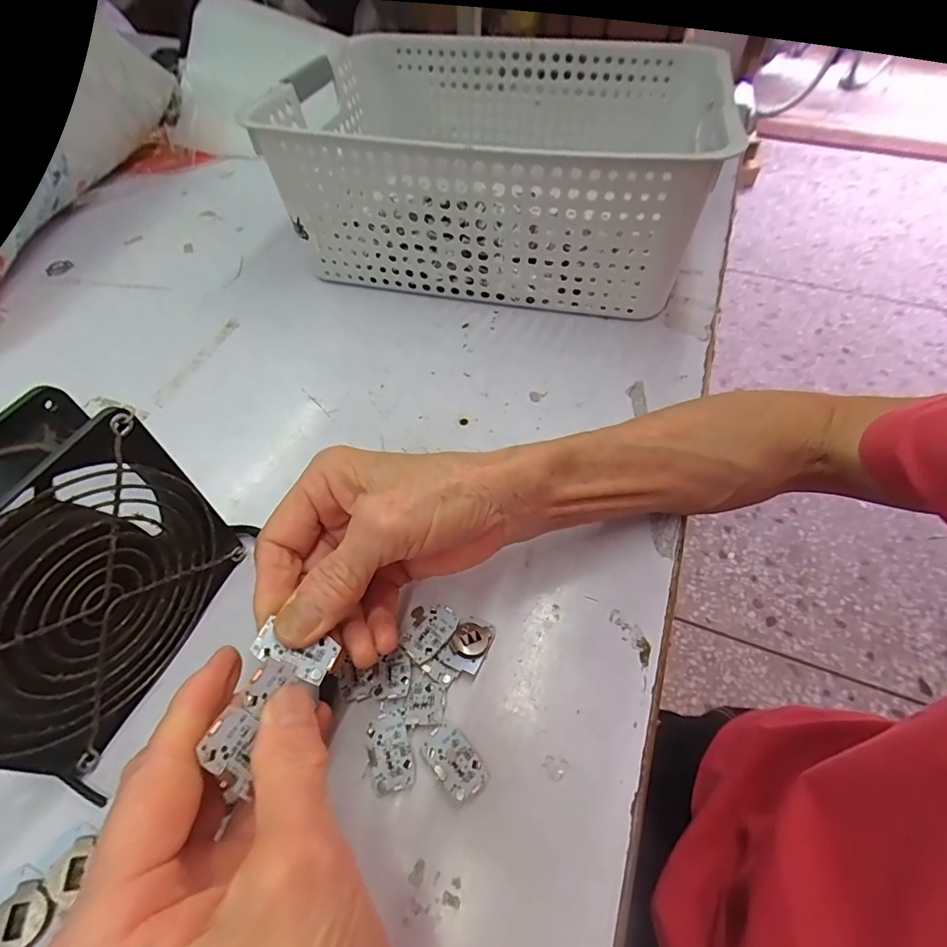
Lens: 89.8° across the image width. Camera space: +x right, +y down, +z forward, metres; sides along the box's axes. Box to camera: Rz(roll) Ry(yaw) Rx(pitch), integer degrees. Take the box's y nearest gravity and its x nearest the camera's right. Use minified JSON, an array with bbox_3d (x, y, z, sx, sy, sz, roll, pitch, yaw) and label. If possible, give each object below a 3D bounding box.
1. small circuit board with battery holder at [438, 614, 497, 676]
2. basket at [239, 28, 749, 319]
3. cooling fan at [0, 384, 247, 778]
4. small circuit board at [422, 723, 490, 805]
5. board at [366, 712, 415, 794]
[{"bbox_3d":[-0.002,0.083,0.233,0.019,0.009,0.028,20,57,16],"label":"small circuit board with battery holder"},{"bbox_3d":[0.021,-0.280,0.430,0.324,0.123,0.277,12,55,11],"label":"basket"},{"bbox_3d":[-0.166,0.048,0.196,0.042,0.120,0.116,16,56,14],"label":"cooling fan"},{"bbox_3d":[-0.008,0.124,0.205,0.029,0.005,0.018,37,63,26],"label":"small circuit board"},{"bbox_3d":[-0.036,0.121,0.206,0.017,0.005,0.029,-18,55,-11],"label":"board"}]

